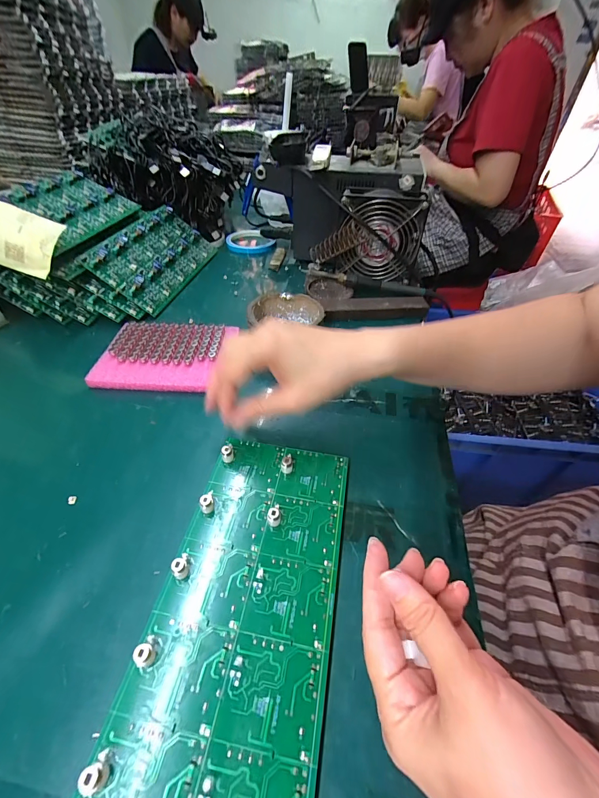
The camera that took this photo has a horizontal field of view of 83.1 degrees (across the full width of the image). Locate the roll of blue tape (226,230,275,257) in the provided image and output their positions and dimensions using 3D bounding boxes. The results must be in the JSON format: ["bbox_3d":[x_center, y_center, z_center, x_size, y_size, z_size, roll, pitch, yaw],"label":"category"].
[{"bbox_3d":[-0.092,-0.295,0.628,0.086,0.014,0.086,-8,46,-10],"label":"roll of blue tape"}]

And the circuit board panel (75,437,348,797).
[{"bbox_3d":[-0.031,0.122,0.217,0.106,0.017,0.226,9,46,6],"label":"circuit board panel"}]

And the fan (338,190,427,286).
[{"bbox_3d":[0.117,-0.234,0.490,0.114,0.106,0.057,15,47,12],"label":"fan"}]

